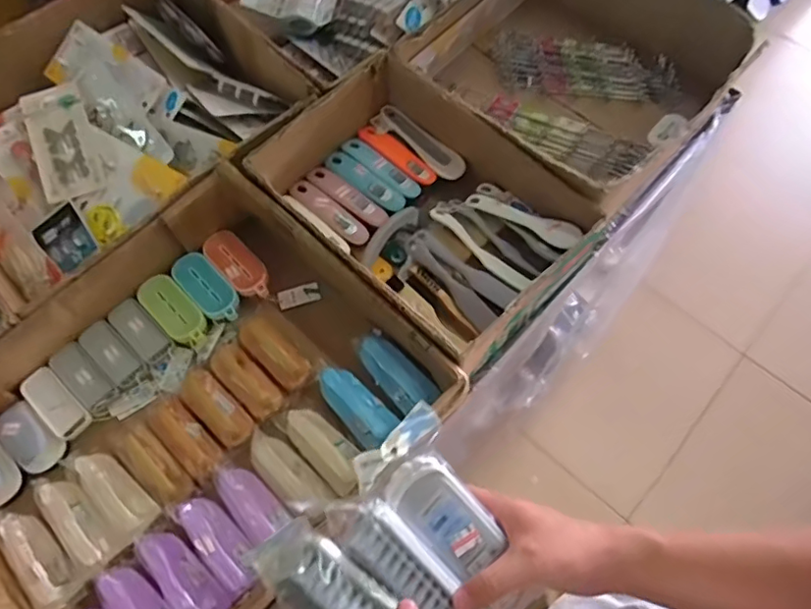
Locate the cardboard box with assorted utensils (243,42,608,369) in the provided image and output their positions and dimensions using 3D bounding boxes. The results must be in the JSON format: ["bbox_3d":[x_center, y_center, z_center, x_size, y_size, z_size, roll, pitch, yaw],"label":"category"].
[{"bbox_3d":[0.023,-0.140,0.851,0.305,0.144,0.441,-42,72,-15],"label":"cardboard box with assorted utensils"}]

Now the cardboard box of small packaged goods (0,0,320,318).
[{"bbox_3d":[-0.499,-0.308,0.923,0.556,0.103,0.476,-41,72,-15],"label":"cardboard box of small packaged goods"}]

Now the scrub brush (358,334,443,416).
[{"bbox_3d":[-0.015,0.094,0.784,0.056,0.039,0.140,-39,71,-14],"label":"scrub brush"}]

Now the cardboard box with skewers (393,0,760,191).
[{"bbox_3d":[0.264,-0.409,0.976,0.449,0.207,0.426,-41,72,-15],"label":"cardboard box with skewers"}]

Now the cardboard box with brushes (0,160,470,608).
[{"bbox_3d":[-0.300,0.153,0.751,0.481,0.143,0.570,41,74,17],"label":"cardboard box with brushes"}]

